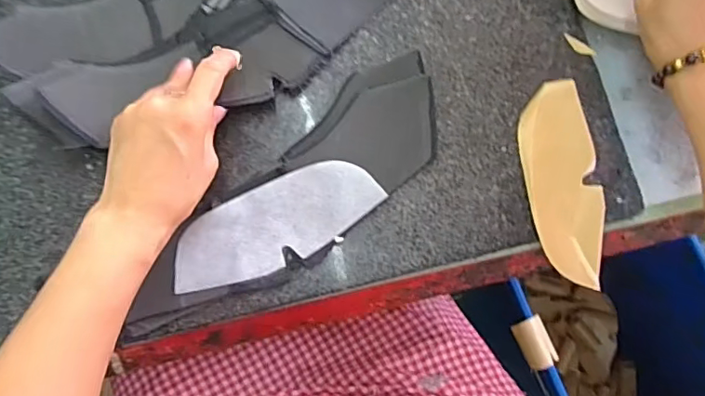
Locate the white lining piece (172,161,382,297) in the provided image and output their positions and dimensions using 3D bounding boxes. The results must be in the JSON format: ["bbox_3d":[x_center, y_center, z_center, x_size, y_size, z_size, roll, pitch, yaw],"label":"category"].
[{"bbox_3d":[-0.058,0.019,0.397,0.159,0.008,0.059,-26,80,-6],"label":"white lining piece"}]

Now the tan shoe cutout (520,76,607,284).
[{"bbox_3d":[0.166,-0.013,0.416,0.057,0.014,0.156,-4,79,-2],"label":"tan shoe cutout"}]

